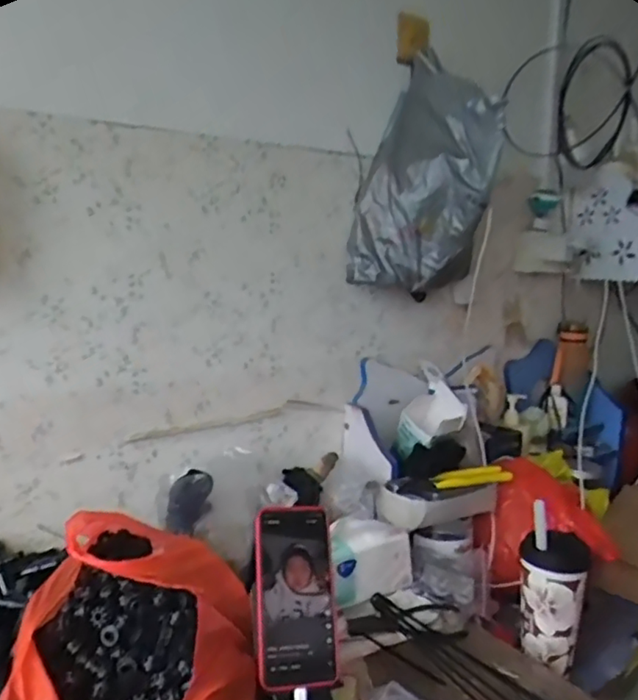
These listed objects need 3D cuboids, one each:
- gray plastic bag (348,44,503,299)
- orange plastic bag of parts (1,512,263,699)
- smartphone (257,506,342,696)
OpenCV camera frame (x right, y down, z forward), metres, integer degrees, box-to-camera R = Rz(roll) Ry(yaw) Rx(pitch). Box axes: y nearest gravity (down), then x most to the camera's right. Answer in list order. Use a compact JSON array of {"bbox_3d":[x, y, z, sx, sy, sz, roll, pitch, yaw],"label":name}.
[{"bbox_3d":[0.154,-0.271,0.945,0.199,0.327,0.250,1,9,2],"label":"gray plastic bag"},{"bbox_3d":[-0.175,0.291,0.564,0.219,0.150,0.293,-1,9,-13],"label":"orange plastic bag of parts"},{"bbox_3d":[-0.022,0.237,0.577,0.079,0.162,0.014,-1,-22,-11],"label":"smartphone"}]

